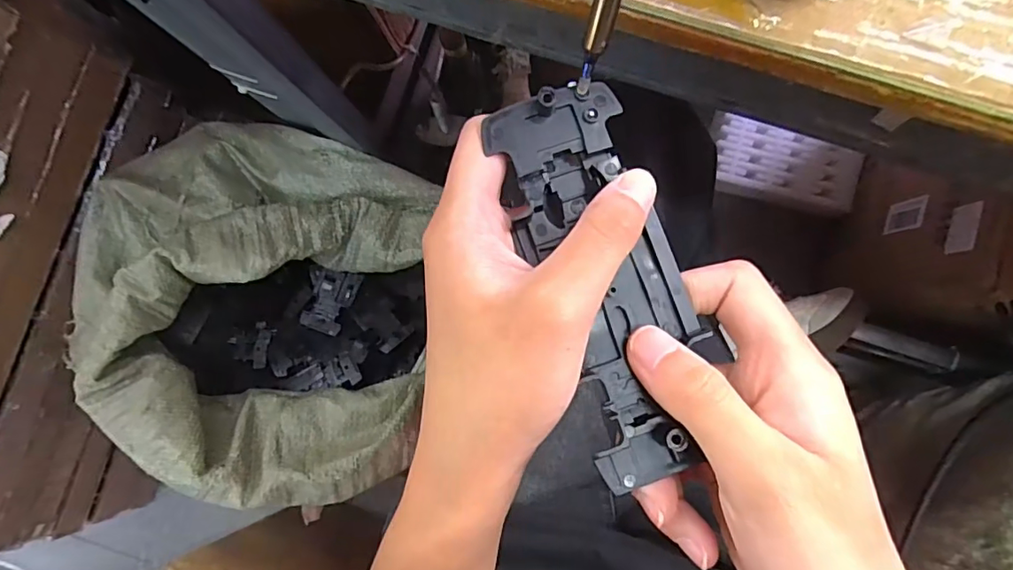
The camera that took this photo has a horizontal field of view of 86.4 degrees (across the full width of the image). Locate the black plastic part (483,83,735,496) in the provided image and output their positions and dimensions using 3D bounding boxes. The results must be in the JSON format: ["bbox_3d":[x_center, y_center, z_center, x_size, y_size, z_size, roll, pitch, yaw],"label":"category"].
[{"bbox_3d":[0.034,-0.002,0.173,0.047,0.011,0.127,-18,86,2],"label":"black plastic part"}]

